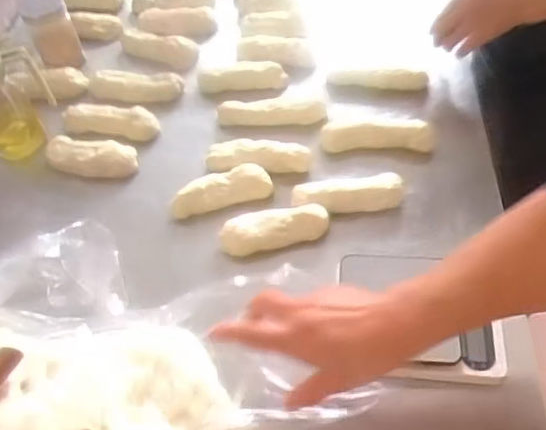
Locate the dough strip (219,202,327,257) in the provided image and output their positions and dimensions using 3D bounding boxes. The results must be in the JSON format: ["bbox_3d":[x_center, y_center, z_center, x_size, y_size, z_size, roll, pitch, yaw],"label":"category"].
[{"bbox_3d":[0.002,0.016,0.705,0.130,0.032,0.037,-14,53,-5],"label":"dough strip"}]

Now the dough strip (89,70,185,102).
[{"bbox_3d":[-0.211,-0.198,0.890,0.147,0.029,0.038,7,54,11],"label":"dough strip"}]

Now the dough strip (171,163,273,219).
[{"bbox_3d":[-0.068,-0.033,0.753,0.130,0.031,0.040,-14,53,-5],"label":"dough strip"}]

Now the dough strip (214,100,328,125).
[{"bbox_3d":[-0.004,-0.146,0.838,0.153,0.036,0.023,2,53,7],"label":"dough strip"}]

